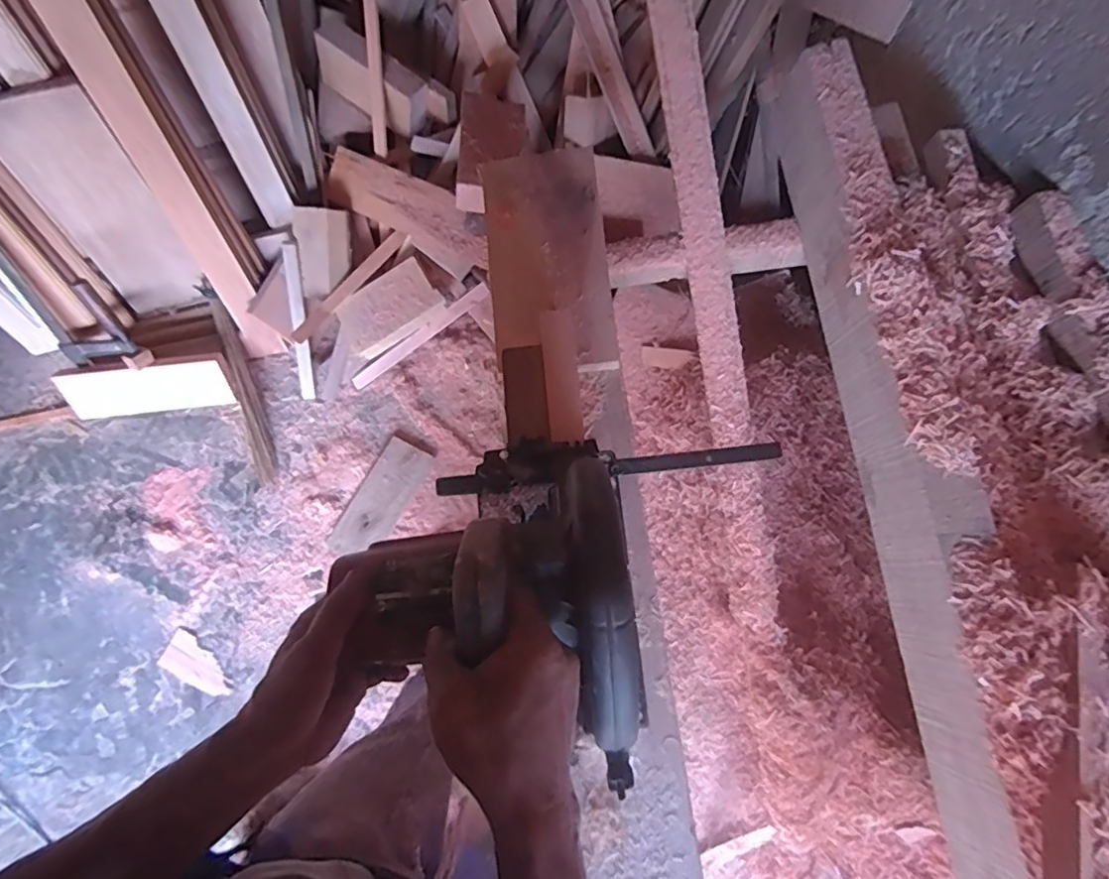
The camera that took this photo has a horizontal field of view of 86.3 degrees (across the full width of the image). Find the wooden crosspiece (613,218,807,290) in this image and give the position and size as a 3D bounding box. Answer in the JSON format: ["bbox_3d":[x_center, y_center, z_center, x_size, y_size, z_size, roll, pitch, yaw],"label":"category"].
[{"bbox_3d":[0.212,-0.262,0.837,0.272,0.041,0.063,-7,77,-2],"label":"wooden crosspiece"}]

